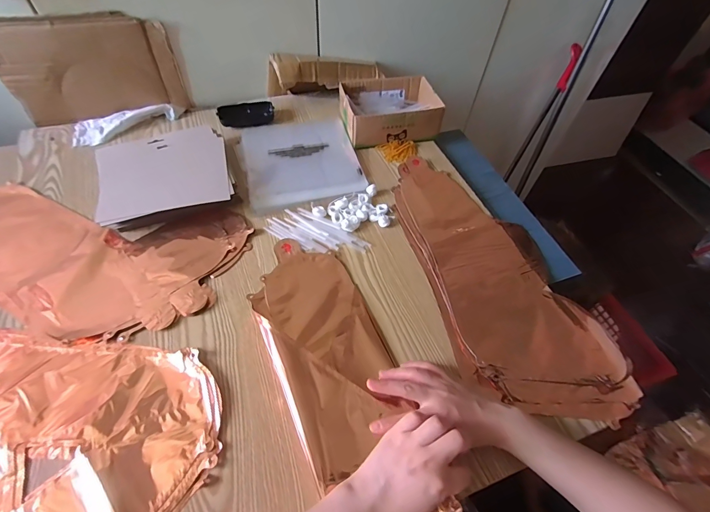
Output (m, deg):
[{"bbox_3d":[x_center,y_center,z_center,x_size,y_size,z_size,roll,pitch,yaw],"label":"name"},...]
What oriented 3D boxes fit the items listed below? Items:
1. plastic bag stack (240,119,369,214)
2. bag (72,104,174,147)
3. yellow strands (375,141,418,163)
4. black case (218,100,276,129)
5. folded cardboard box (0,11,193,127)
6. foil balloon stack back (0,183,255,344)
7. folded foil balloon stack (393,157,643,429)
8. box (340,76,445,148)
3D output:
[{"bbox_3d":[-0.101,-0.184,0.660,0.200,0.015,0.217,-13,56,-12],"label":"plastic bag stack"},{"bbox_3d":[-0.438,-0.255,0.674,0.176,0.026,0.066,-18,58,-15],"label":"bag"},{"bbox_3d":[0.085,-0.201,0.684,0.078,0.012,0.051,-4,55,-6],"label":"yellow strands"},{"bbox_3d":[-0.217,-0.285,0.715,0.107,0.027,0.043,-18,58,-15],"label":"black case"},{"bbox_3d":[-0.462,-0.329,0.625,0.268,0.163,0.037,-10,56,-10],"label":"folded cardboard box"},{"bbox_3d":[-0.401,0.002,0.513,0.450,0.008,0.221,7,55,1],"label":"foil balloon stack back"},{"bbox_3d":[0.203,0.015,0.536,0.218,0.015,0.456,-15,57,-14],"label":"folded foil balloon stack"},{"bbox_3d":[0.068,-0.286,0.708,0.182,0.071,0.140,-8,55,-8],"label":"box"}]

